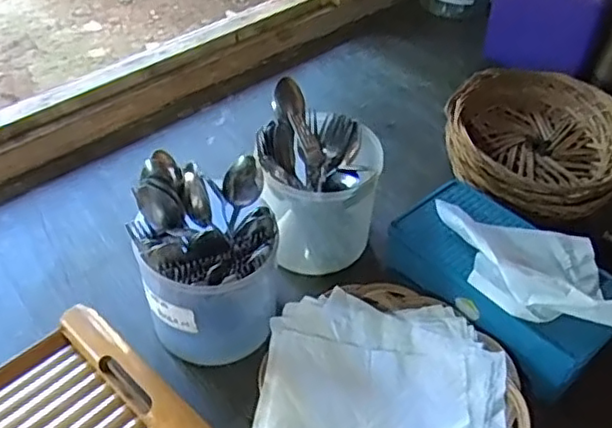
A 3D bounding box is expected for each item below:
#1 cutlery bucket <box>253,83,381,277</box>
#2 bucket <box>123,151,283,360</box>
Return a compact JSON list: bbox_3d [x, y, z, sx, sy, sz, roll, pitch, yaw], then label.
[{"bbox_3d":[0.014,-0.035,0.755,0.131,0.163,0.146,2,44,1],"label":"cutlery bucket"},{"bbox_3d":[-0.097,0.053,0.652,0.128,0.173,0.134,-4,44,-5],"label":"bucket"}]

